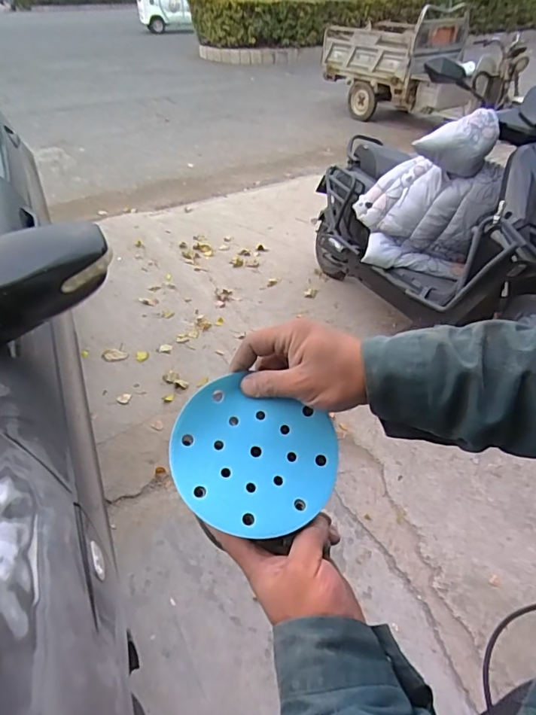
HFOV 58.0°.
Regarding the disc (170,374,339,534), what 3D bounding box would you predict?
[{"bbox_3d":[-0.011,0.087,0.414,0.141,0.013,0.123,12,62,-5],"label":"disc"}]

